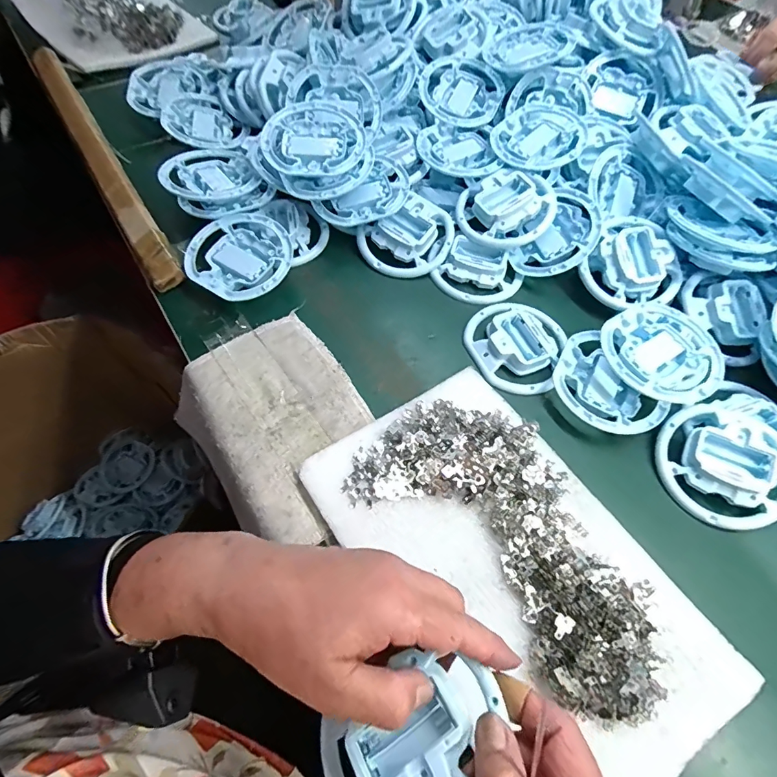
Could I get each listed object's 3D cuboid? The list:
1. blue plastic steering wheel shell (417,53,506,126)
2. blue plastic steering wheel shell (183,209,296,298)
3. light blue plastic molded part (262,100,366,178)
[{"bbox_3d":[0.089,-0.363,0.549,0.098,0.023,0.098,18,76,3],"label":"blue plastic steering wheel shell"},{"bbox_3d":[-0.145,-0.136,0.451,0.103,0.021,0.103,1,61,-2],"label":"blue plastic steering wheel shell"},{"bbox_3d":[-0.078,-0.264,0.466,0.100,0.023,0.107,-4,61,-5],"label":"light blue plastic molded part"}]

